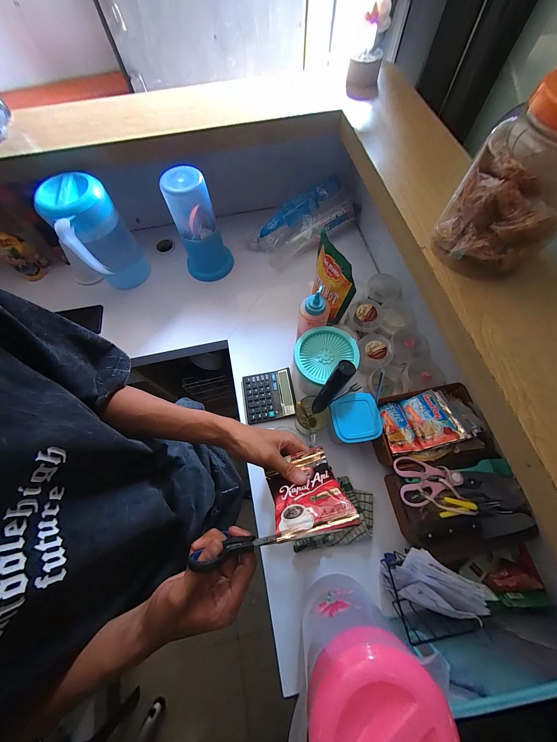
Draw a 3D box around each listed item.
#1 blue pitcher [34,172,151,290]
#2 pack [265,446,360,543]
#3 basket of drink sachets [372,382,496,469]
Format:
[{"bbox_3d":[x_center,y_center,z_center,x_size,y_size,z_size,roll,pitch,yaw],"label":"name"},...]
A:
[{"bbox_3d":[-0.468,-0.345,0.679,0.140,0.268,0.148,-35,72,-11],"label":"blue pitcher"},{"bbox_3d":[0.033,0.147,0.311,0.086,0.112,0.015,-14,110,-6],"label":"pack"},{"bbox_3d":[0.320,0.123,0.537,0.204,0.119,0.159,-9,69,-2],"label":"basket of drink sachets"}]

